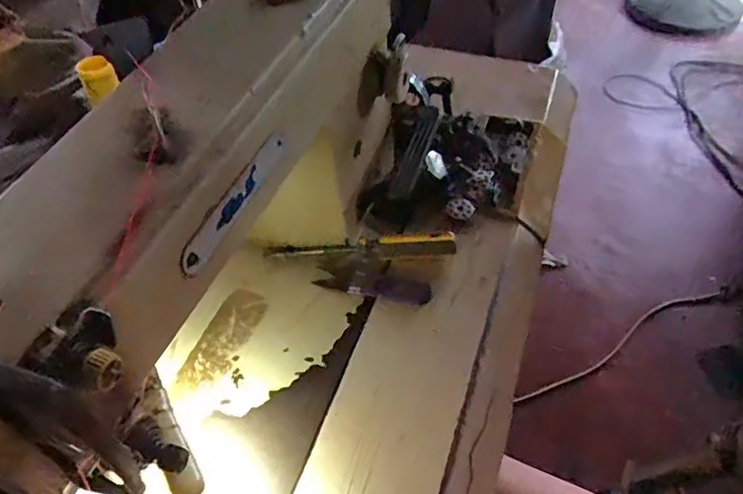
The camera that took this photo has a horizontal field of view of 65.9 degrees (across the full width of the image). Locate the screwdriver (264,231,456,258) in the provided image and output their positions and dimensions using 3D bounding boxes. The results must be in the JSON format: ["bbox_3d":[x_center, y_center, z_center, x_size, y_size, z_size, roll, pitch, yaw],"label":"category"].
[{"bbox_3d":[-0.009,0.003,0.504,0.164,0.018,0.023,-3,51,0],"label":"screwdriver"}]

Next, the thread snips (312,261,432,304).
[{"bbox_3d":[0.002,0.030,0.487,0.097,0.013,0.023,11,52,11],"label":"thread snips"}]

